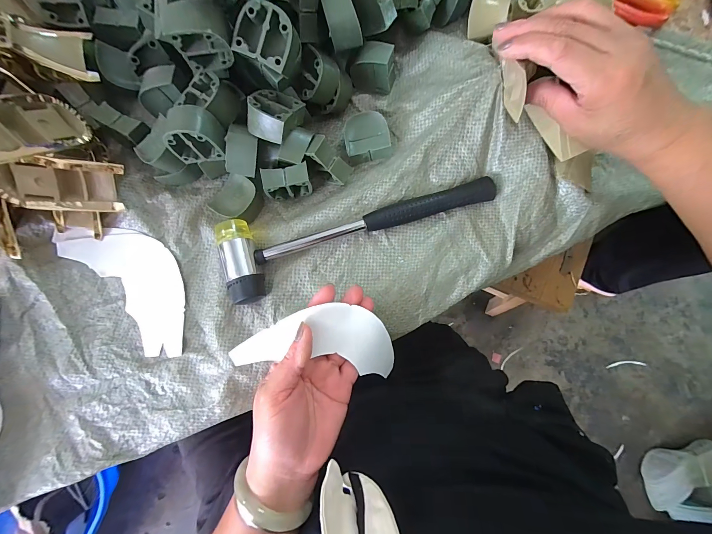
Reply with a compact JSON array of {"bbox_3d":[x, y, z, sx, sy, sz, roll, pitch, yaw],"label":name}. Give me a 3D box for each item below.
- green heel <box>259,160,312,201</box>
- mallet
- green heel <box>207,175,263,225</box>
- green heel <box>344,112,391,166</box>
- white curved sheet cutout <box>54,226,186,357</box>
[{"bbox_3d":[-0.066,-0.081,0.298,0.043,0.036,0.020,-11,80,-1],"label":"green heel"},{"bbox_3d":[0.006,-0.037,0.296,0.270,0.024,0.076,-15,80,-3],"label":"mallet"},{"bbox_3d":[-0.117,-0.067,0.303,0.041,0.024,0.042,26,81,5],"label":"green heel"},{"bbox_3d":[0.010,-0.131,0.307,0.043,0.025,0.038,-14,80,-2],"label":"green heel"},{"bbox_3d":[-0.220,0.009,0.303,0.075,0.004,0.171,-44,82,-9],"label":"white curved sheet cutout"}]

